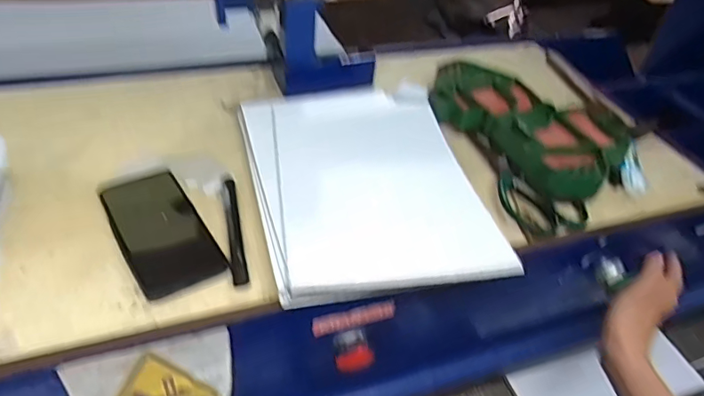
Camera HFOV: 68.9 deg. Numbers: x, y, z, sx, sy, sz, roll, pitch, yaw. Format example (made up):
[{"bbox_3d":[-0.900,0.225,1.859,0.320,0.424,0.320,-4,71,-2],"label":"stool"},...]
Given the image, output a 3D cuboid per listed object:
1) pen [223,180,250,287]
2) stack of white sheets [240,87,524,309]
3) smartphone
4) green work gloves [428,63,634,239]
[{"bbox_3d":[-0.116,0.027,0.504,0.014,0.010,0.141,-6,42,-15],"label":"pen"},{"bbox_3d":[0.007,-0.033,0.555,0.225,0.016,0.332,-4,41,-8],"label":"stack of white sheets"},{"bbox_3d":[-0.184,0.030,0.494,0.076,0.010,0.152,-19,47,-27],"label":"smartphone"},{"bbox_3d":[0.235,-0.089,0.659,0.229,0.041,0.311,-9,43,-18],"label":"green work gloves"}]

